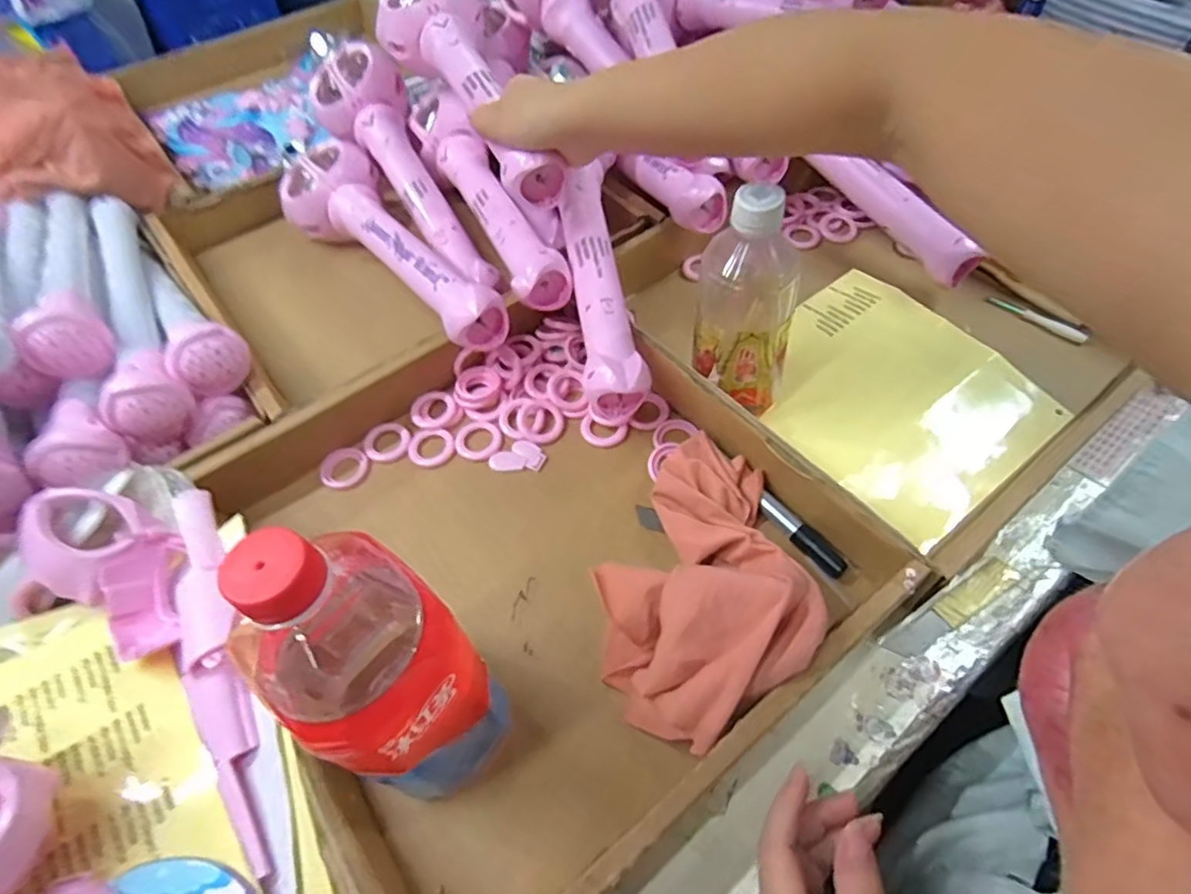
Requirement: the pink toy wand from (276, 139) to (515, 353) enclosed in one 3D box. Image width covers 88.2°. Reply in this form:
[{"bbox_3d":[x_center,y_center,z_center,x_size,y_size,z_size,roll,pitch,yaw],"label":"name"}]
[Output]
[{"bbox_3d":[-0.199,-0.180,0.575,0.096,0.079,0.339,-31,60,-17],"label":"pink toy wand"}]

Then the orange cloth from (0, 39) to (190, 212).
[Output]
[{"bbox_3d":[-0.521,-0.297,0.596,0.152,0.127,0.091,-25,59,-14],"label":"orange cloth"}]

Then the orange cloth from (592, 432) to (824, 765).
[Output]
[{"bbox_3d":[0.063,0.073,0.391,0.121,0.071,0.201,-6,56,-1],"label":"orange cloth"}]

